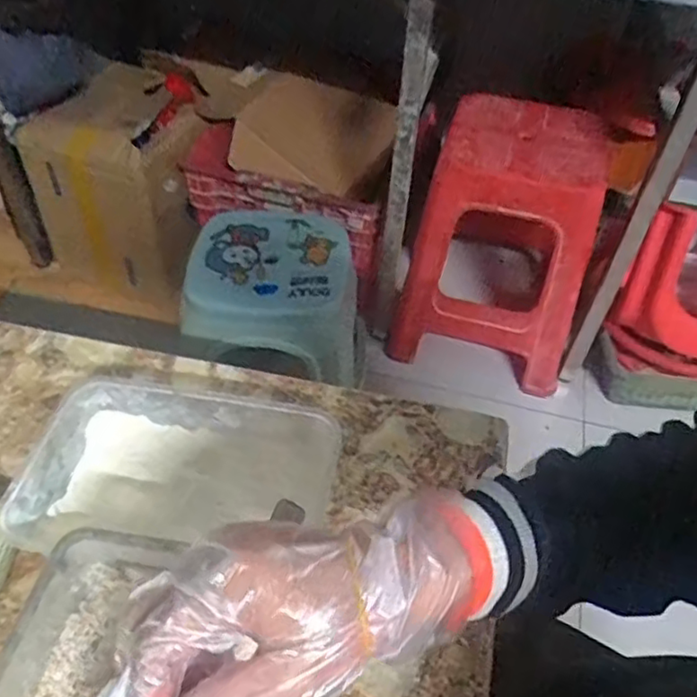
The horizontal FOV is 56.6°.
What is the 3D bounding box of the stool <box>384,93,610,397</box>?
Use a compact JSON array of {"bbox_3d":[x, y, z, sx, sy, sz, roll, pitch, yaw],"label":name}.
[{"bbox_3d":[0.281,-0.207,1.195,0.310,0.430,0.310,10,47,6],"label":"stool"}]

